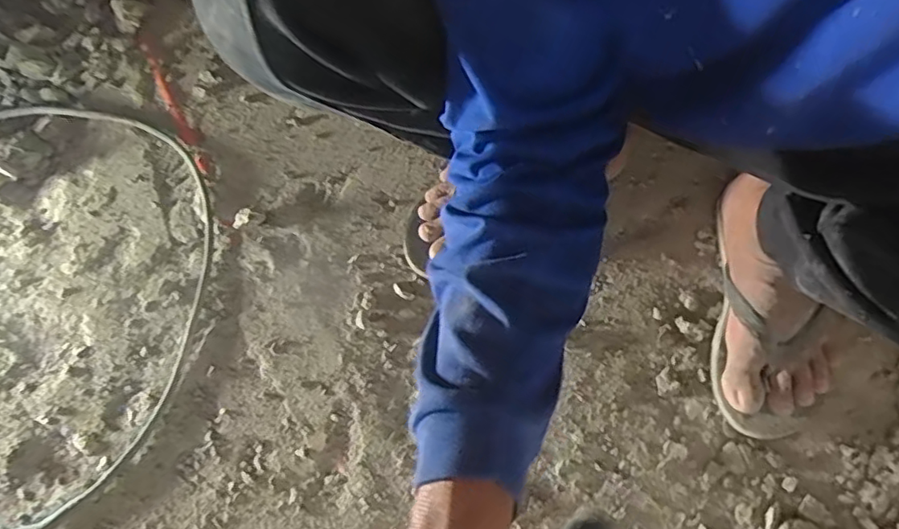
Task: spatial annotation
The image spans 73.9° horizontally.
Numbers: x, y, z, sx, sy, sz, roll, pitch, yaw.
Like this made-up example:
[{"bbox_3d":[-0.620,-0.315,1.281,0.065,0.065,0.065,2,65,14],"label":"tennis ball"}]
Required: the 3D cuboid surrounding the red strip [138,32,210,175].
[{"bbox_3d":[-0.343,-0.204,0.737,0.021,0.013,0.247,-30,67,-10],"label":"red strip"}]

